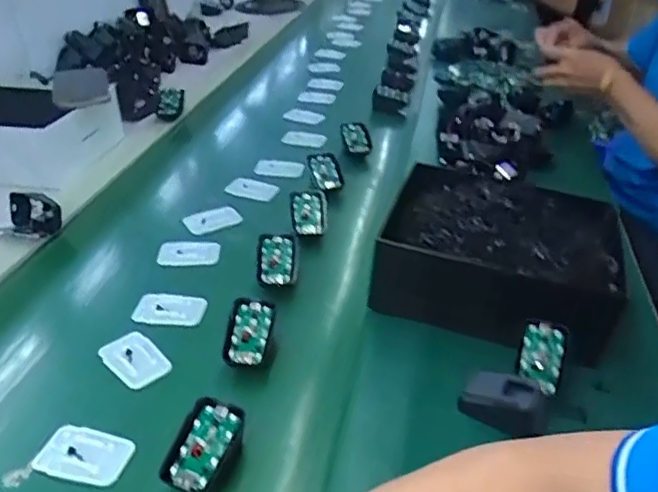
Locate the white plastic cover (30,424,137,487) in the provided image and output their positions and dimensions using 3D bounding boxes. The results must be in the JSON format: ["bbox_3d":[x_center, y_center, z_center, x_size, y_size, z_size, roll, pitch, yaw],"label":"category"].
[{"bbox_3d":[-0.192,0.164,0.468,0.074,0.007,0.044,8,34,12],"label":"white plastic cover"}]

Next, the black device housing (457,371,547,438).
[{"bbox_3d":[0.148,0.131,0.500,0.068,0.042,0.036,19,37,25],"label":"black device housing"}]

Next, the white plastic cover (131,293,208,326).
[{"bbox_3d":[-0.167,0.064,0.615,0.071,0.009,0.039,2,33,2],"label":"white plastic cover"}]

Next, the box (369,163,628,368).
[{"bbox_3d":[0.180,0.009,0.631,0.228,0.087,0.193,9,34,13],"label":"box"}]

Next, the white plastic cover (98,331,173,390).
[{"bbox_3d":[-0.181,0.105,0.555,0.065,0.006,0.043,29,43,36],"label":"white plastic cover"}]

